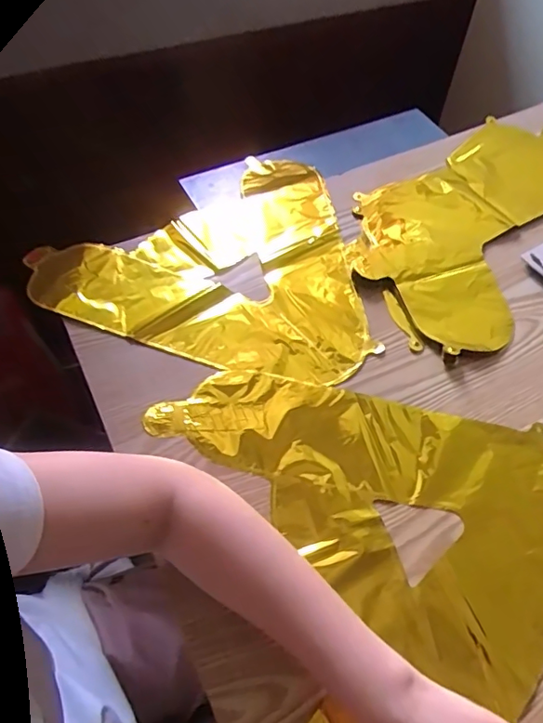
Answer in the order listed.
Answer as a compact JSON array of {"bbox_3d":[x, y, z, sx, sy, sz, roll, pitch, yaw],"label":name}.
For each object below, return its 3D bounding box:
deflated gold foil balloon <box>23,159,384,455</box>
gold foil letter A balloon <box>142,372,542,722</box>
[{"bbox_3d":[-0.040,-0.085,0.605,0.354,0.023,0.329,-29,62,-19],"label":"deflated gold foil balloon"},{"bbox_3d":[0.113,0.145,0.453,0.334,0.006,0.380,-17,59,-13],"label":"gold foil letter A balloon"}]

